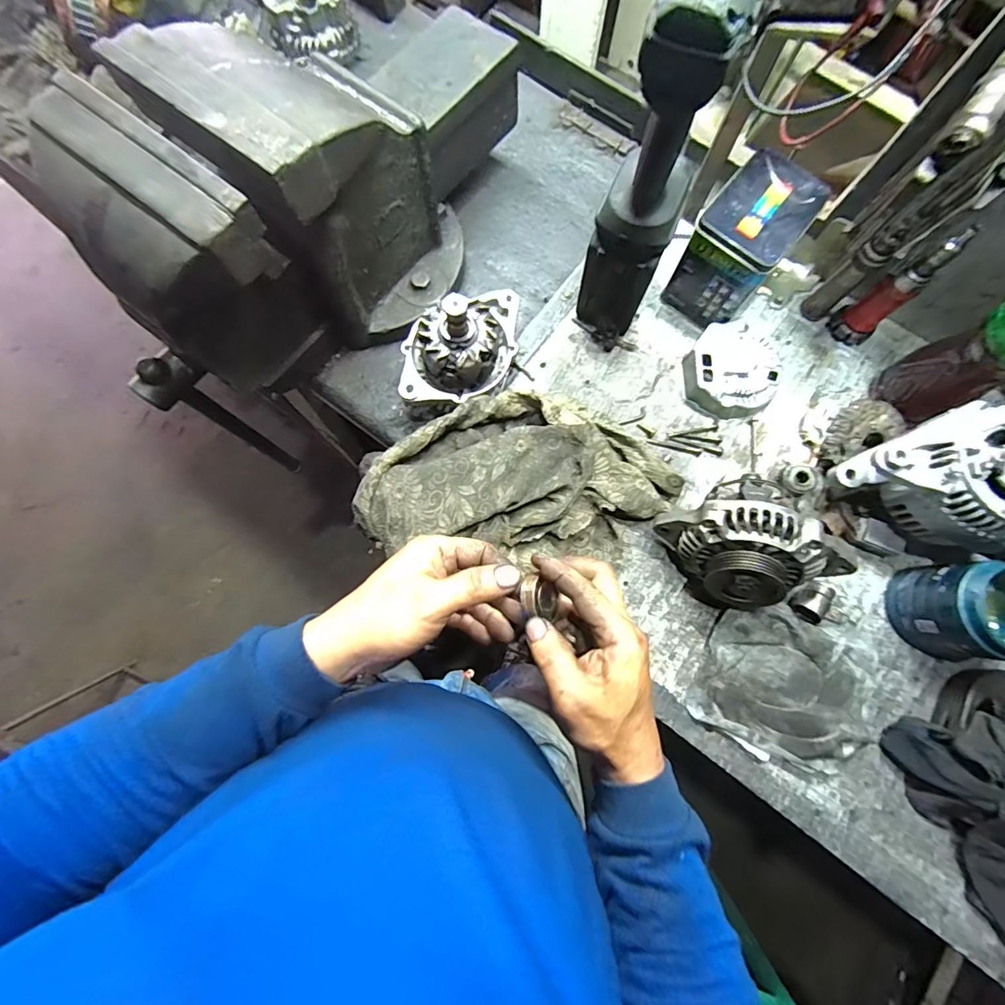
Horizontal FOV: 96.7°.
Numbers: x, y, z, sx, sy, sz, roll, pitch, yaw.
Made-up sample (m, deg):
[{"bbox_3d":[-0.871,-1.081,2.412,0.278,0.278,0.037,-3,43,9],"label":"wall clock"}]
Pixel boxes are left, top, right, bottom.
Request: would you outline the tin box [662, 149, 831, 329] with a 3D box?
[{"bbox_3d":[0.276,-0.298,0.524,0.094,0.127,0.133,37,80,6],"label":"tin box"}]

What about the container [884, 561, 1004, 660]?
[{"bbox_3d":[0.472,0.111,0.450,0.091,0.097,0.092,0,78,-1],"label":"container"}]

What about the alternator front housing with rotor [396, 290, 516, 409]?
[{"bbox_3d":[-0.050,-0.189,0.506,0.132,0.114,0.130,-1,78,-1],"label":"alternator front housing with rotor"}]

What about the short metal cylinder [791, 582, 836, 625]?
[{"bbox_3d":[0.339,0.107,0.485,0.033,0.024,0.049,43,81,7],"label":"short metal cylinder"}]

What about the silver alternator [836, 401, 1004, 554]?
[{"bbox_3d":[0.448,-0.032,0.439,0.158,0.103,0.113,35,80,6],"label":"silver alternator"}]

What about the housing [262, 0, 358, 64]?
[{"bbox_3d":[-0.279,-0.710,0.653,0.118,0.066,0.116,-20,79,-5],"label":"housing"}]

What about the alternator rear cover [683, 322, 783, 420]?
[{"bbox_3d":[0.278,-0.159,0.540,0.106,0.035,0.106,0,78,-1],"label":"alternator rear cover"}]

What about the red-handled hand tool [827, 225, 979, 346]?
[{"bbox_3d":[0.437,-0.233,0.499,0.033,0.149,0.043,-30,80,-7],"label":"red-handled hand tool"}]

